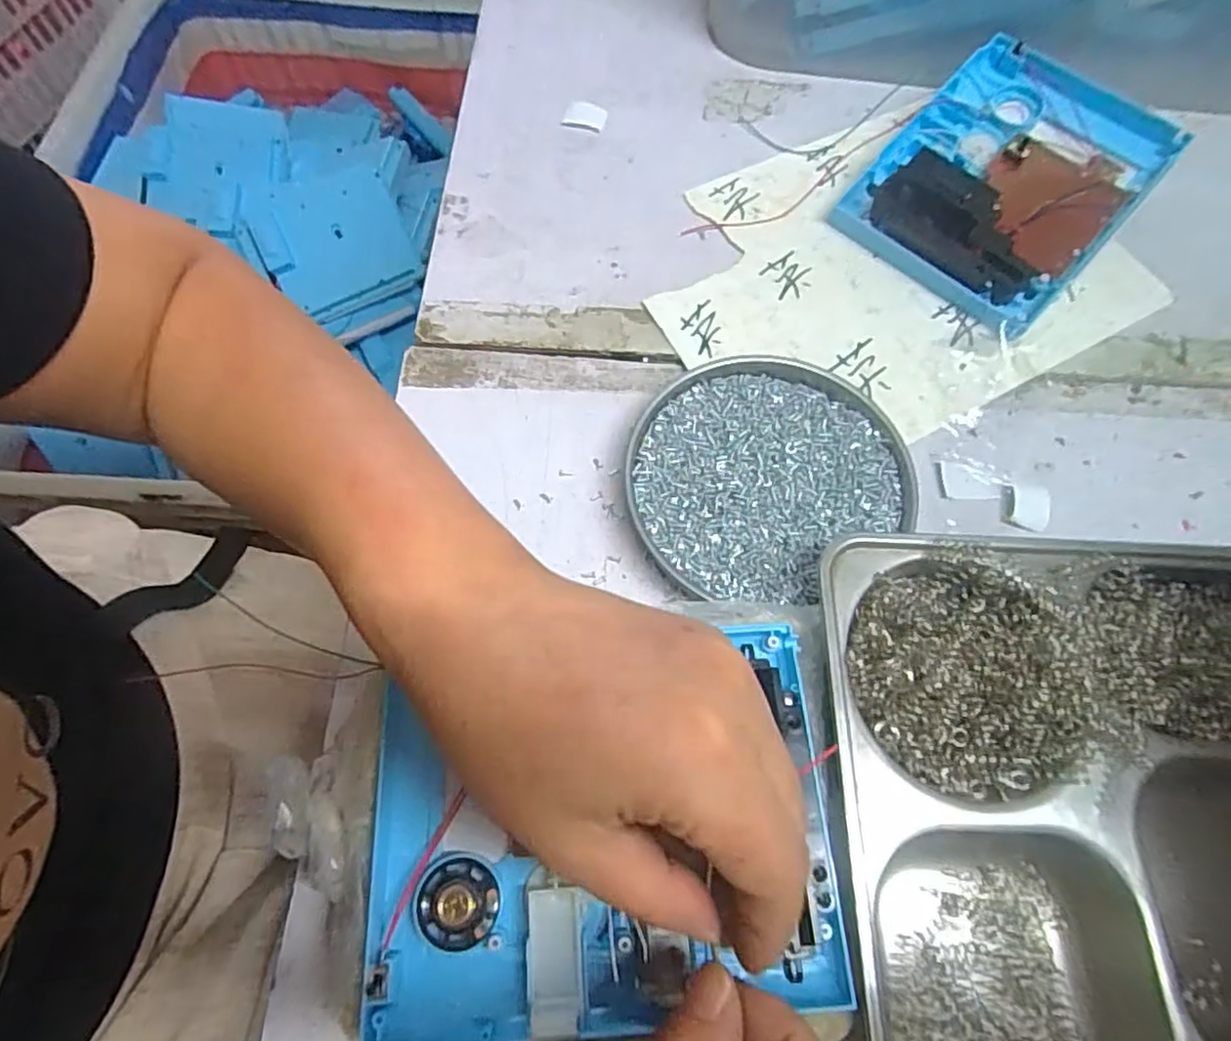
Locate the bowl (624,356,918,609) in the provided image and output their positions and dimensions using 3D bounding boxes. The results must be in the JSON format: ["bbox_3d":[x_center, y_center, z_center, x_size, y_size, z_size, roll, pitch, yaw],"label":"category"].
[{"bbox_3d":[0.071,-0.022,0.332,0.132,0.018,0.122,0,66,0],"label":"bowl"}]

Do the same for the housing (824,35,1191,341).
[{"bbox_3d":[0.234,-0.206,0.395,0.130,0.048,0.168,42,72,17],"label":"housing"}]

